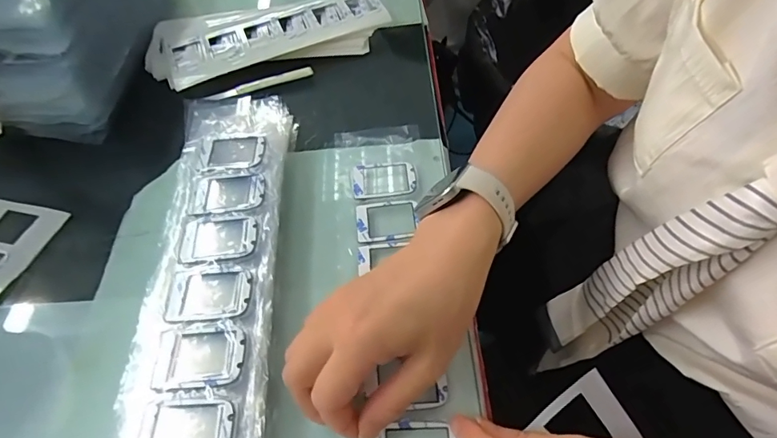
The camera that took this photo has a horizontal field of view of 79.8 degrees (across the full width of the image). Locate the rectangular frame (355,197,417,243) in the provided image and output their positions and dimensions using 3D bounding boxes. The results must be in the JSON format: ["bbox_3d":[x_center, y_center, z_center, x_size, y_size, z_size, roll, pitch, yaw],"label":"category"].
[{"bbox_3d":[-0.001,0.000,0.362,0.049,0.004,0.038,-9,54,-2],"label":"rectangular frame"}]

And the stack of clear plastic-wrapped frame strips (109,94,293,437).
[{"bbox_3d":[-0.117,0.036,0.326,0.088,0.034,0.315,-6,54,0],"label":"stack of clear plastic-wrapped frame strips"}]

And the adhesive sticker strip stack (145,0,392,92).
[{"bbox_3d":[-0.132,-0.203,0.505,0.250,0.015,0.112,-14,55,-6],"label":"adhesive sticker strip stack"}]

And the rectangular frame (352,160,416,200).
[{"bbox_3d":[-0.004,-0.034,0.387,0.052,0.004,0.036,-7,54,-1],"label":"rectangular frame"}]

